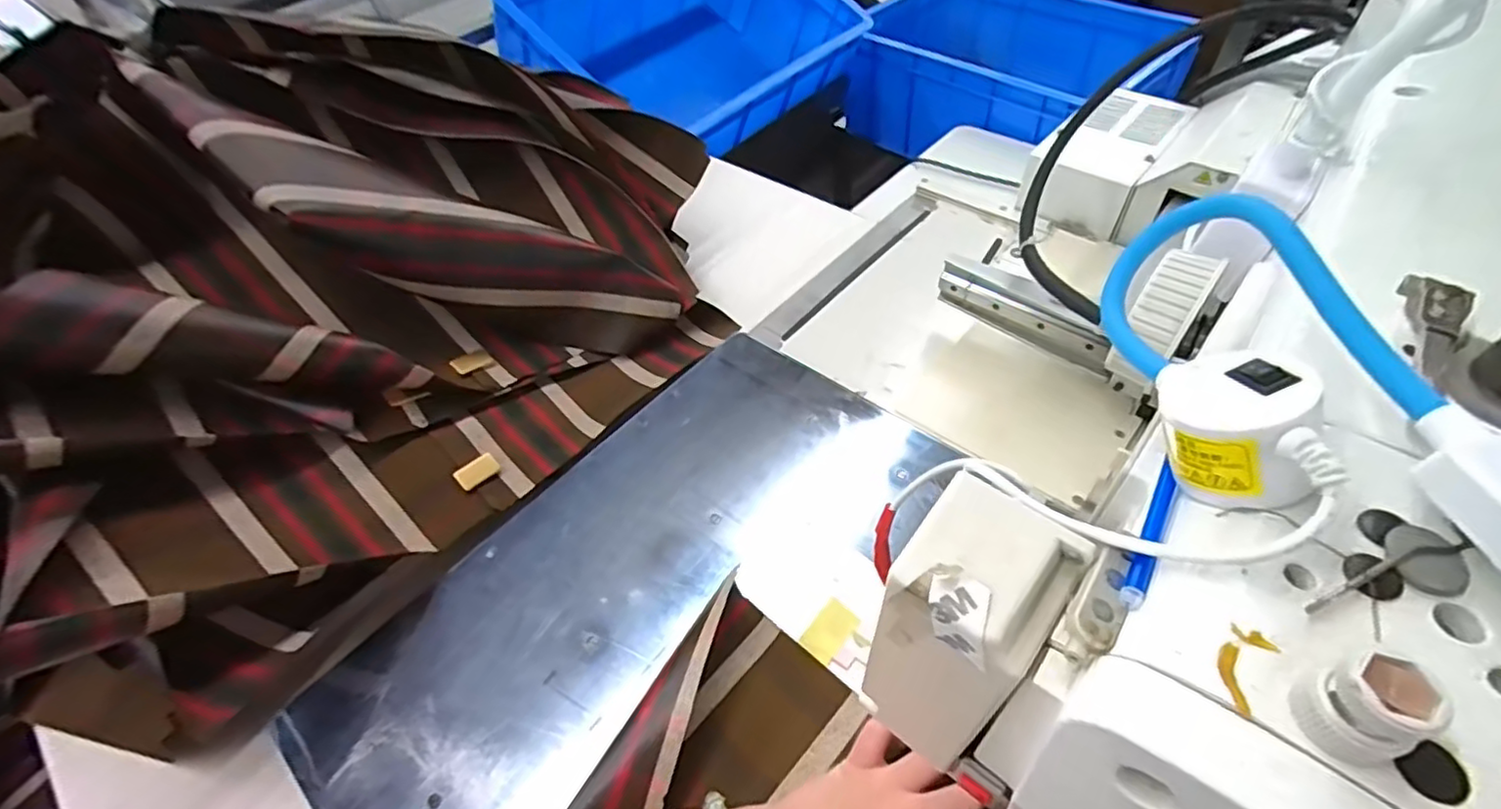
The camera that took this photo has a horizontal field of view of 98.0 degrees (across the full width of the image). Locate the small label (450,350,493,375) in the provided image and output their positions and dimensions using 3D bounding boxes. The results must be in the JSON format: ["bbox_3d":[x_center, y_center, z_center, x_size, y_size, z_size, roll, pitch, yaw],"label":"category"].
[{"bbox_3d":[-0.238,-0.037,0.557,0.004,0.015,0.035,-19,11,43],"label":"small label"}]

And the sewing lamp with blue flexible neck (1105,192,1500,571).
[{"bbox_3d":[0.152,0.008,0.174,0.068,0.043,0.187,-16,51,-8],"label":"sewing lamp with blue flexible neck"}]

